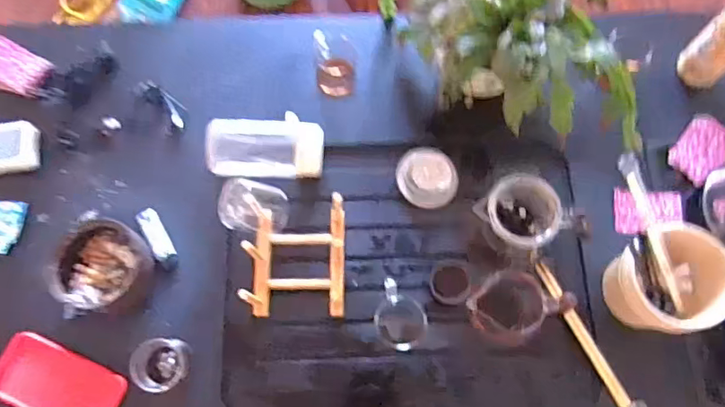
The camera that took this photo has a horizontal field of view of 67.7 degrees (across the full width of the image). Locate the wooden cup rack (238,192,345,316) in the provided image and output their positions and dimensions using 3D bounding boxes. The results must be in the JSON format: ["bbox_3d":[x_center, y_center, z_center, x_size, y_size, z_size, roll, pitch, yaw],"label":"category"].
[{"bbox_3d":[-0.086,0.058,0.672,0.125,0.101,0.152,0,72,0],"label":"wooden cup rack"}]

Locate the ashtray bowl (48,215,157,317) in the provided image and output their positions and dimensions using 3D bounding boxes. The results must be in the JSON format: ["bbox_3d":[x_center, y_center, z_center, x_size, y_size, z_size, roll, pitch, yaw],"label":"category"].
[{"bbox_3d":[-0.322,0.080,0.675,0.111,0.049,0.116,0,72,0],"label":"ashtray bowl"}]

